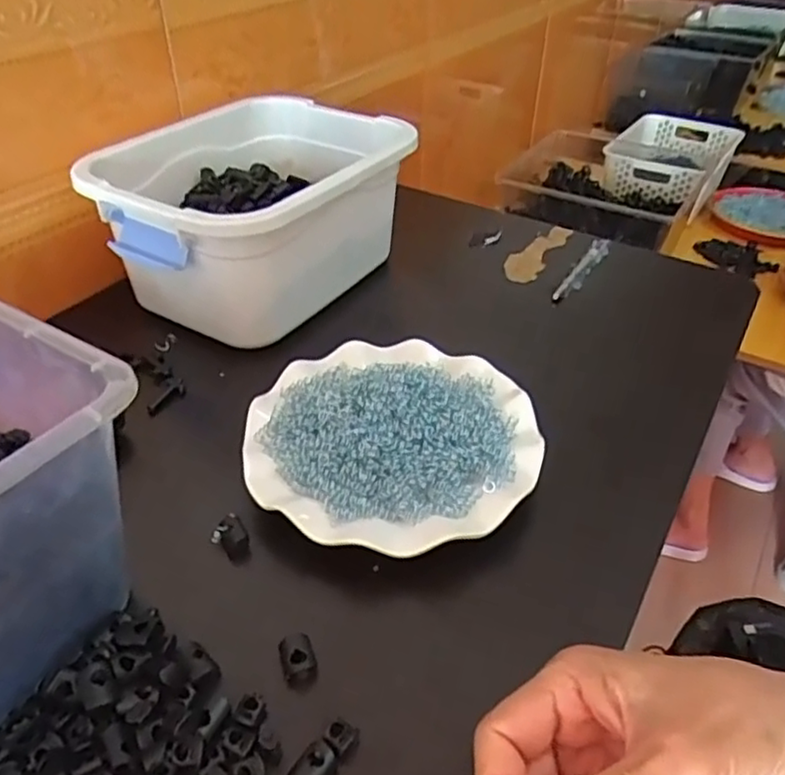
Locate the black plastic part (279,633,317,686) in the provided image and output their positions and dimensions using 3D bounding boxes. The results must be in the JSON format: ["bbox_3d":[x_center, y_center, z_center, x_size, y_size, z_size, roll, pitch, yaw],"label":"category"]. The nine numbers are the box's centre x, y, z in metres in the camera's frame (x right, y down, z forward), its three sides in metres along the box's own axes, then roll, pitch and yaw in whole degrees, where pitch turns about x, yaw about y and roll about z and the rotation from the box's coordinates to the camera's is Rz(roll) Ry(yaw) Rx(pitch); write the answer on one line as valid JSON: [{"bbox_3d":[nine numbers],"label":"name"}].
[{"bbox_3d":[-0.047,0.133,0.327,0.015,0.011,0.020,-11,41,-16],"label":"black plastic part"}]

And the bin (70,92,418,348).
[{"bbox_3d":[-0.110,-0.149,0.571,0.196,0.118,0.242,22,43,23],"label":"bin"}]

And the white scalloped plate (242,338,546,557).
[{"bbox_3d":[0.000,0.031,0.436,0.182,0.026,0.182,1,39,-1],"label":"white scalloped plate"}]

